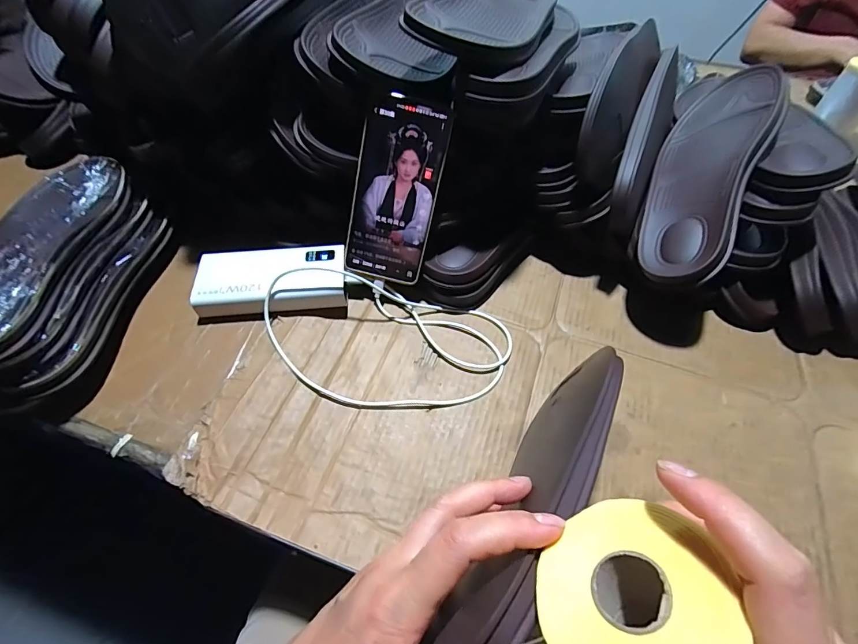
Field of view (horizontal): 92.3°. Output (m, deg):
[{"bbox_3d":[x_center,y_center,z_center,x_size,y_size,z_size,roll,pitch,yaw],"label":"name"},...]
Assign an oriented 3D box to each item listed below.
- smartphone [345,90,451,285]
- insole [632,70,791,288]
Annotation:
[{"bbox_3d":[-0.032,-0.121,0.391,0.075,0.163,0.005,14,21,-1],"label":"smartphone"},{"bbox_3d":[0.275,-0.152,0.417,0.096,0.025,0.254,13,69,50],"label":"insole"}]

